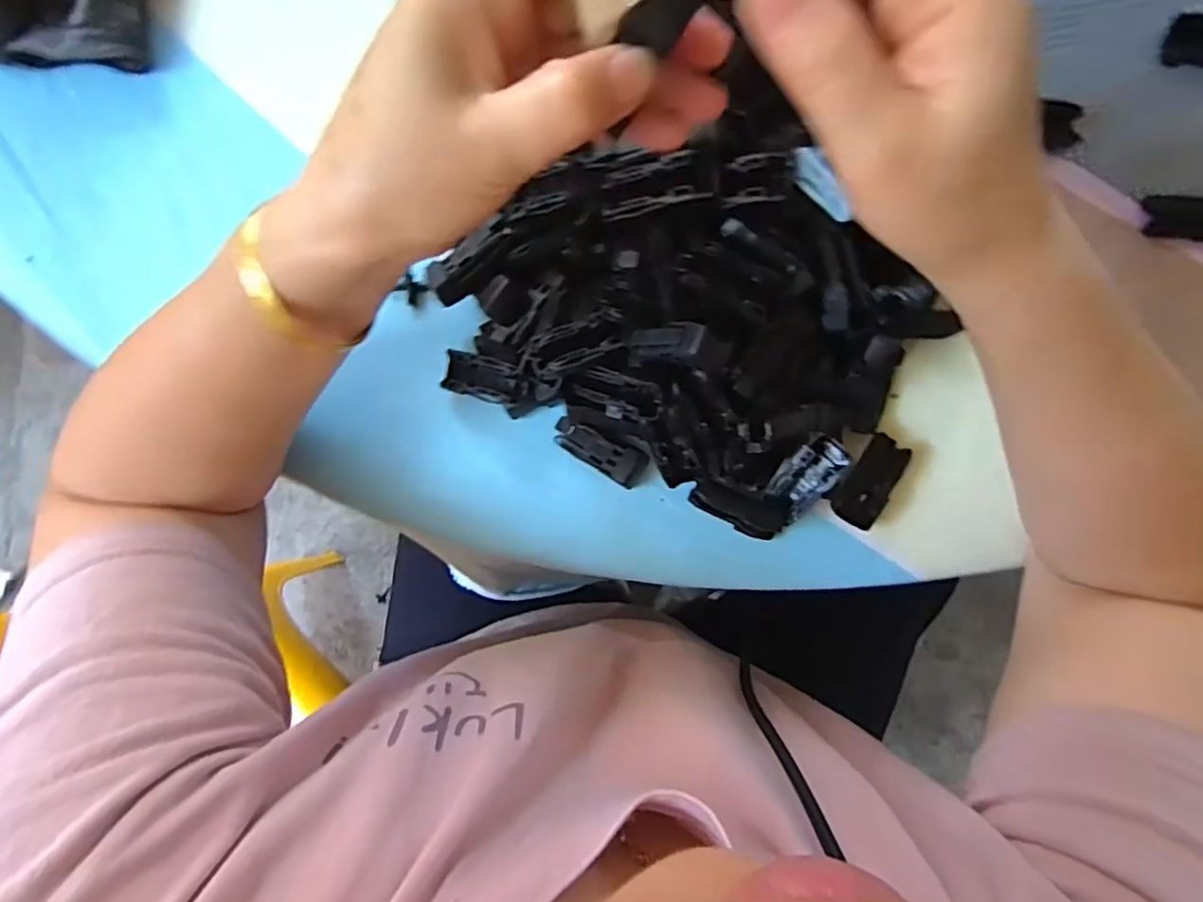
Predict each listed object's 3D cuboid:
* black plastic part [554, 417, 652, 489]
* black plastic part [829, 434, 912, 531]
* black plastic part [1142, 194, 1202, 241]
[{"bbox_3d":[-0.001,-0.001,0.325,0.048,0.006,0.019,30,88,2],"label":"black plastic part"},{"bbox_3d":[0.133,0.015,0.325,0.021,0.013,0.046,36,88,3],"label":"black plastic part"},{"bbox_3d":[0.296,-0.118,0.329,0.045,0.012,0.024,6,87,1],"label":"black plastic part"}]

